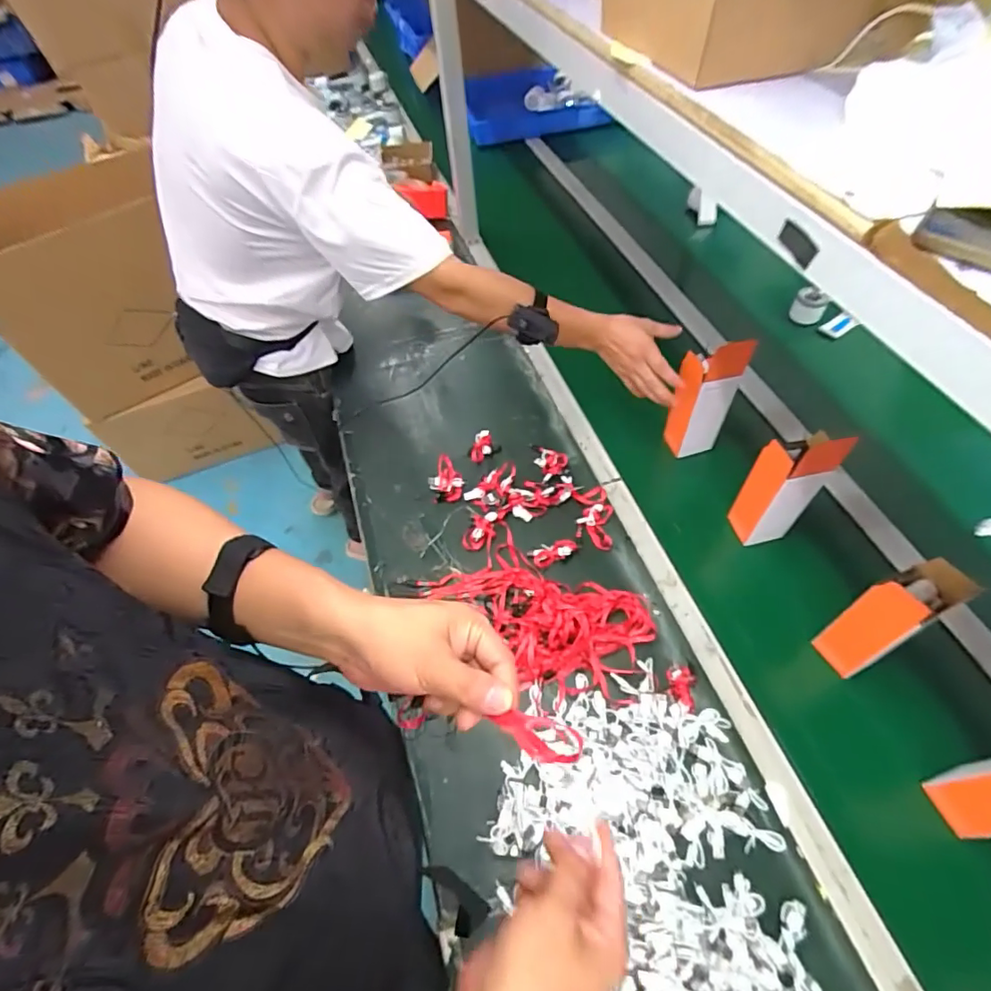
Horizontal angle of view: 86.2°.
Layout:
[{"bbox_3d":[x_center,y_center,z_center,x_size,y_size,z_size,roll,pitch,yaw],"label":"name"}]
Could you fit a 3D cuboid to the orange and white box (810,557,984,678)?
[{"bbox_3d":[0.468,0.149,0.637,0.080,0.178,0.063,-23,55,-12],"label":"orange and white box"}]

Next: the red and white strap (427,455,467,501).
[{"bbox_3d":[-0.087,-0.029,0.930,0.060,0.025,0.090,-9,54,-2],"label":"red and white strap"}]

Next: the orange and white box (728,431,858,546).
[{"bbox_3d":[0.402,-0.015,0.742,0.082,0.214,0.069,-15,54,-7],"label":"orange and white box"}]

